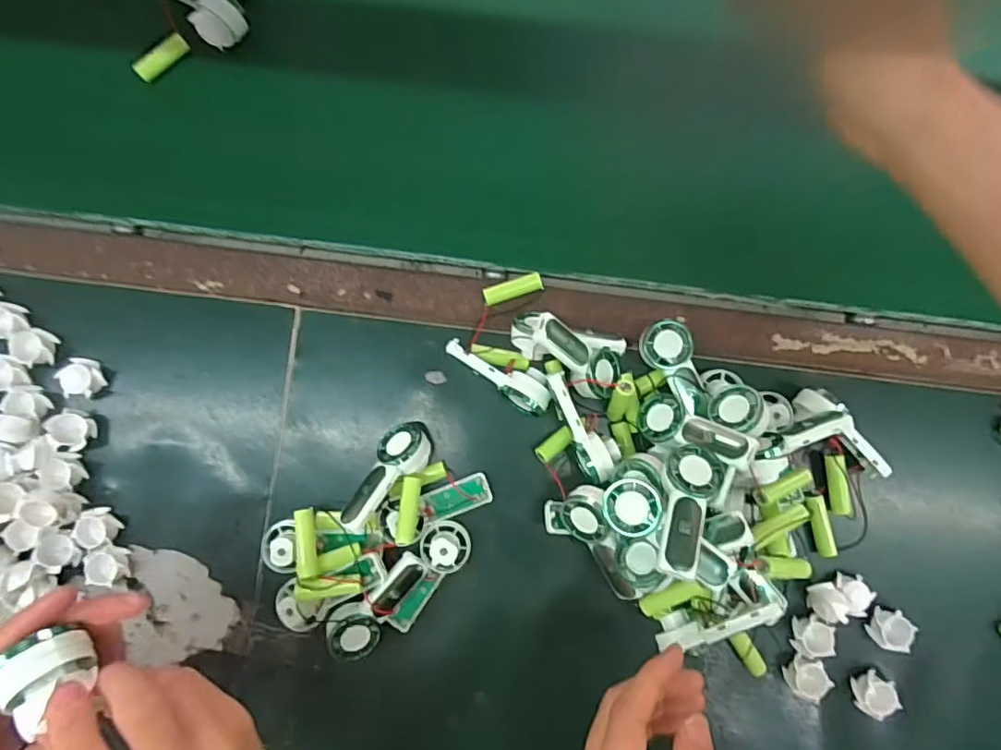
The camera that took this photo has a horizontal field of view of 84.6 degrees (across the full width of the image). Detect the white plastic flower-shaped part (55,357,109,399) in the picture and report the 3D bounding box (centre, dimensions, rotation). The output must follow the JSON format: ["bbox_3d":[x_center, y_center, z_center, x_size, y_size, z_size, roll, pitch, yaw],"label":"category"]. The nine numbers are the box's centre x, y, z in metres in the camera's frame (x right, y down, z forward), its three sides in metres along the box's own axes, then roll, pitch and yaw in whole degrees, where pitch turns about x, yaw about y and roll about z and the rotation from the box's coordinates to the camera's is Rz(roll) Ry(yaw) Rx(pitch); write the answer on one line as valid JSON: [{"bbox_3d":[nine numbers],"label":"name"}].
[{"bbox_3d":[-0.342,0.003,0.450,0.031,0.019,0.032,1,86,-1],"label":"white plastic flower-shaped part"}]

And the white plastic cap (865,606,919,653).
[{"bbox_3d":[0.318,0.207,0.447,0.030,0.014,0.030,0,86,-2],"label":"white plastic cap"}]

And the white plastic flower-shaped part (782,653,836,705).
[{"bbox_3d":[0.247,0.243,0.443,0.030,0.018,0.030,0,86,-2],"label":"white plastic flower-shaped part"}]

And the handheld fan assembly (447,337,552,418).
[{"bbox_3d":[0.000,-0.003,0.451,0.092,0.033,0.033,36,86,1],"label":"handheld fan assembly"}]

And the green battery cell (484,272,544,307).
[{"bbox_3d":[0.011,-0.072,0.466,0.050,0.014,0.015,-17,86,-3],"label":"green battery cell"}]

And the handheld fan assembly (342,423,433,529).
[{"bbox_3d":[-0.088,0.076,0.433,0.043,0.031,0.101,34,59,1],"label":"handheld fan assembly"}]

